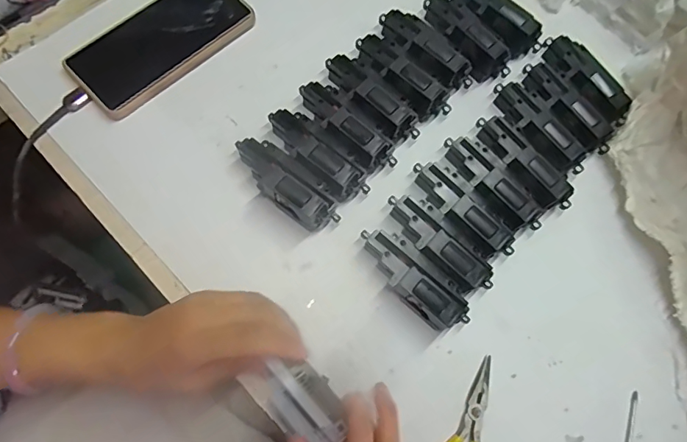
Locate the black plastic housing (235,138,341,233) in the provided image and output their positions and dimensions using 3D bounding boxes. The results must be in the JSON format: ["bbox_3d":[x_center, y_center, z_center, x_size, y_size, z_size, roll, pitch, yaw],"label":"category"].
[{"bbox_3d":[-0.051,-0.031,0.363,0.099,0.038,0.034,42,77,9],"label":"black plastic housing"}]

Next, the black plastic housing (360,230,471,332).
[{"bbox_3d":[0.055,0.046,0.350,0.101,0.036,0.037,43,77,10],"label":"black plastic housing"}]

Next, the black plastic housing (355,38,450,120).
[{"bbox_3d":[0.052,-0.136,0.403,0.039,0.034,0.103,-39,79,-11],"label":"black plastic housing"}]

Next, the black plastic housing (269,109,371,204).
[{"bbox_3d":[-0.024,-0.057,0.372,0.035,0.036,0.099,-42,80,-12],"label":"black plastic housing"}]

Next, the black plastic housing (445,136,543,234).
[{"bbox_3d":[0.127,-0.032,0.375,0.033,0.037,0.102,-35,78,-11],"label":"black plastic housing"}]

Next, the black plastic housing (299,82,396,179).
[{"bbox_3d":[0.001,-0.083,0.381,0.033,0.035,0.098,-38,79,-11],"label":"black plastic housing"}]

